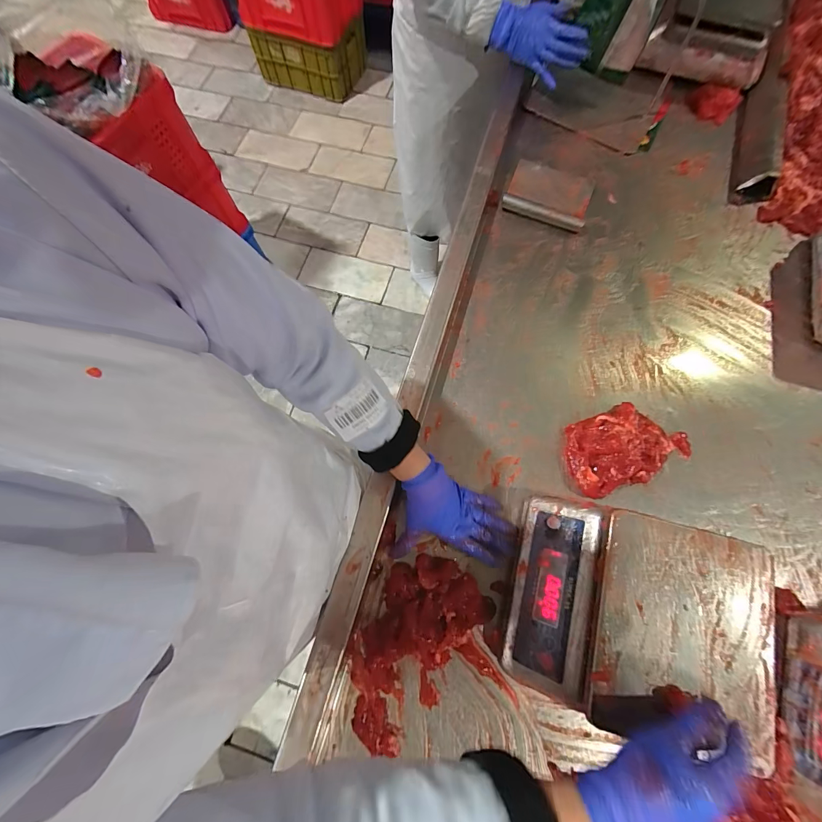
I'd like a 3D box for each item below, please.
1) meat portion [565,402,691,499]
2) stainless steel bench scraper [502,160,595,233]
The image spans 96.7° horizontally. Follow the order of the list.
[{"bbox_3d":[0.321,0.048,0.543,0.190,0.044,0.113,-22,75,-7],"label":"meat portion"},{"bbox_3d":[0.257,-0.404,0.675,0.148,0.023,0.130,22,76,4],"label":"stainless steel bench scraper"}]

